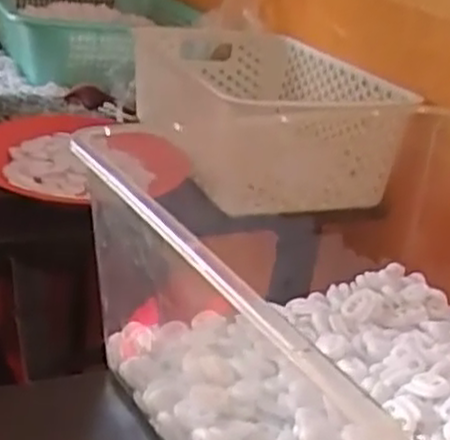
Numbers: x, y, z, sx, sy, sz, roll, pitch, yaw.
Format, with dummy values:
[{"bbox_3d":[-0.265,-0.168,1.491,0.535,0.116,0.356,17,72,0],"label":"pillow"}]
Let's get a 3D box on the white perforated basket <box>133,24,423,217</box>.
[{"bbox_3d":[0.040,-0.118,0.834,0.220,0.106,0.346,-1,25,-18],"label":"white perforated basket"}]

